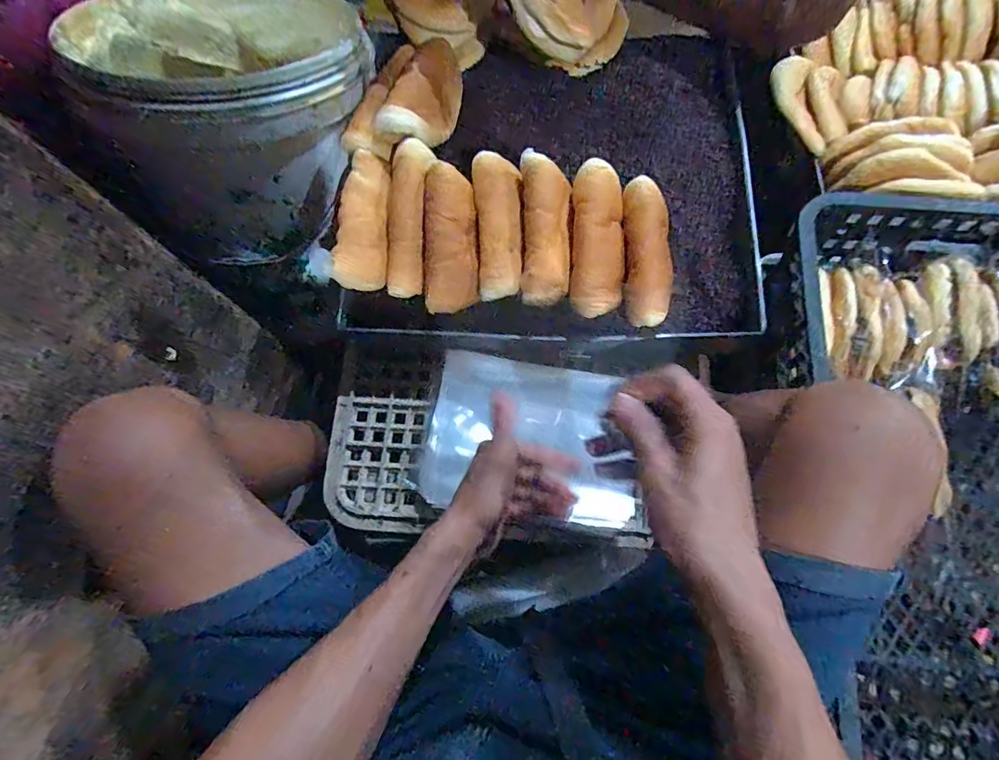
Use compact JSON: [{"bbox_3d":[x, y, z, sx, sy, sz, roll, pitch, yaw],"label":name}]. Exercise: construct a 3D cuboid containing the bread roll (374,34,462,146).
[{"bbox_3d":[-0.081,-0.306,0.542,0.053,0.058,0.135,20,75,8],"label":"bread roll"}]

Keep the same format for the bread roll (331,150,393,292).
[{"bbox_3d":[-0.142,-0.167,0.519,0.050,0.032,0.140,5,87,4],"label":"bread roll"}]

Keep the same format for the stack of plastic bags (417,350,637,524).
[{"bbox_3d":[0.032,0.060,0.526,0.220,0.026,0.156,7,74,4],"label":"stack of plastic bags"}]

